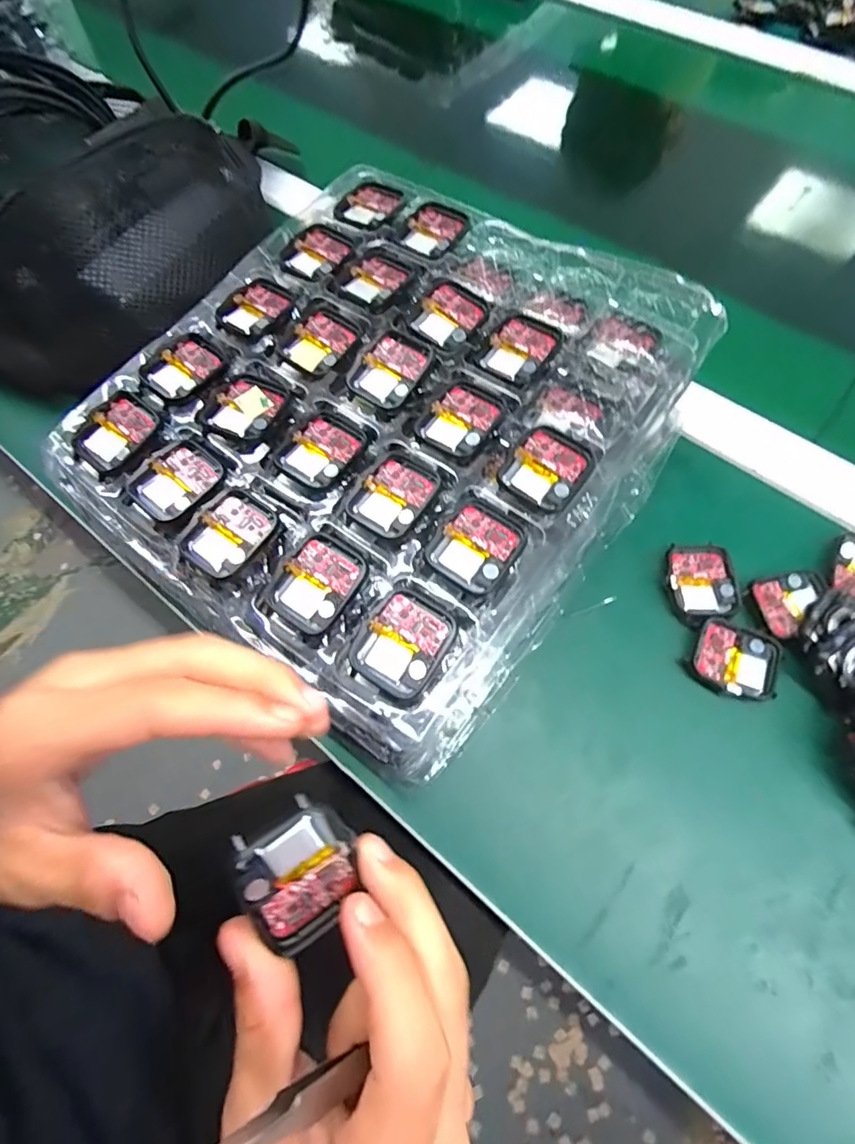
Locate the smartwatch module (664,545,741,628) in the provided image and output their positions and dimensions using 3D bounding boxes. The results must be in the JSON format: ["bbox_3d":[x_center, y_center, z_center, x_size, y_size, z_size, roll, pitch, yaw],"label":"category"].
[{"bbox_3d":[0.158,0.007,0.300,0.037,0.007,0.047,-6,67,0],"label":"smartwatch module"}]

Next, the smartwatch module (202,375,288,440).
[{"bbox_3d":[-0.098,-0.090,0.279,0.035,0.004,0.038,20,70,11],"label":"smartwatch module"}]

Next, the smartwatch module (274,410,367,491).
[{"bbox_3d":[-0.055,-0.064,0.270,0.035,0.004,0.043,33,73,15],"label":"smartwatch module"}]

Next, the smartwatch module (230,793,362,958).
[{"bbox_3d":[-0.043,0.103,0.176,0.037,0.006,0.048,-23,104,-28],"label":"smartwatch module"}]

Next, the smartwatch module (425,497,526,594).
[{"bbox_3d":[0.024,-0.013,0.245,0.036,0.006,0.040,37,74,16],"label":"smartwatch module"}]

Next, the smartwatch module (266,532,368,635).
[{"bbox_3d":[-0.050,0.005,0.240,0.035,0.008,0.042,38,74,17],"label":"smartwatch module"}]

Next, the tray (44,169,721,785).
[{"bbox_3d":[-0.019,-0.085,0.300,0.265,0.074,0.293,36,69,13],"label":"tray"}]

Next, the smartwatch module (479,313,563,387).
[{"bbox_3d":[0.052,-0.123,0.286,0.033,0.006,0.044,38,74,17],"label":"smartwatch module"}]

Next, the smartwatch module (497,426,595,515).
[{"bbox_3d":[0.060,-0.051,0.257,0.037,0.006,0.042,36,73,16],"label":"smartwatch module"}]

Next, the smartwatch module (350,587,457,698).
[{"bbox_3d":[-0.010,0.032,0.230,0.036,0.005,0.043,35,80,12],"label":"smartwatch module"}]

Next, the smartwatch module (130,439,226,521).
[{"bbox_3d":[-0.128,-0.047,0.269,0.036,0.009,0.043,40,74,17],"label":"smartwatch module"}]

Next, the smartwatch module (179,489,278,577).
[{"bbox_3d":[-0.096,-0.019,0.253,0.035,0.006,0.042,36,73,16],"label":"smartwatch module"}]

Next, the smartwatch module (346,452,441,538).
[{"bbox_3d":[-0.016,-0.039,0.257,0.036,0.007,0.040,33,73,15],"label":"smartwatch module"}]

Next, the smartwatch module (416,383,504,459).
[{"bbox_3d":[0.018,-0.079,0.271,0.036,0.008,0.038,36,73,16],"label":"smartwatch module"}]

